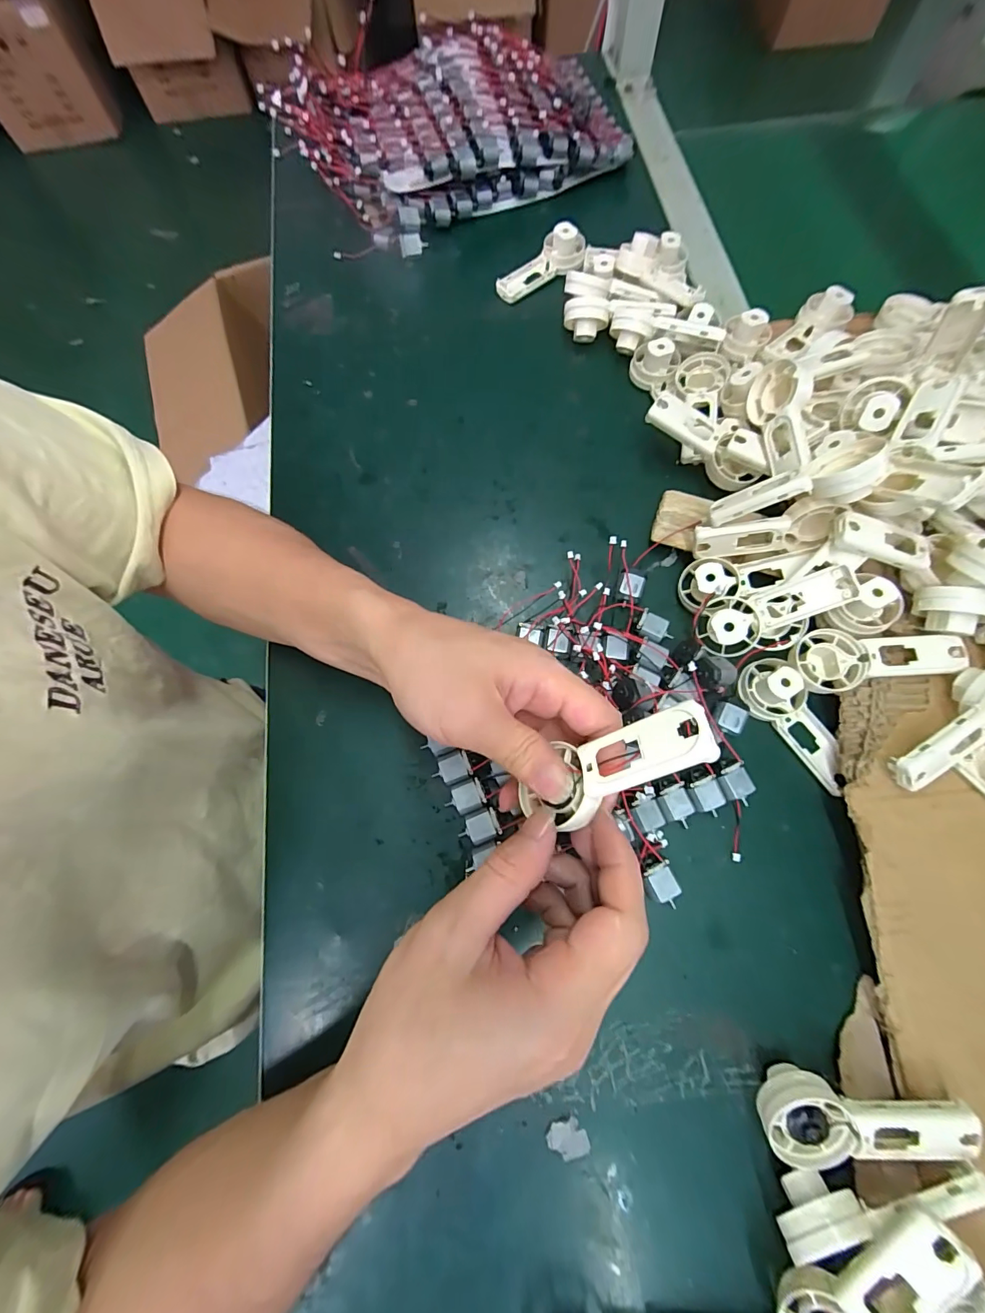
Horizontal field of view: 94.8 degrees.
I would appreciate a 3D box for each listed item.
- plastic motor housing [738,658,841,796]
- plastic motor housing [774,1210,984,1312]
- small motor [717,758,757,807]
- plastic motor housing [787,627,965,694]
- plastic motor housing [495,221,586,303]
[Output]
[{"bbox_3d":[0.195,0.044,0.289,0.036,0.022,0.088,-33,88,-9],"label":"plastic motor housing"},{"bbox_3d":[0.165,0.278,0.197,0.040,0.023,0.093,38,100,31],"label":"plastic motor housing"},{"bbox_3d":[0.149,0.080,0.283,0.019,0.014,0.026,-19,73,-5],"label":"small motor"},{"bbox_3d":[0.239,0.002,0.283,0.091,0.019,0.039,-5,72,13],"label":"plastic motor housing"},{"bbox_3d":[0.044,-0.368,0.424,0.087,0.030,0.034,-33,75,-9],"label":"plastic motor housing"}]

